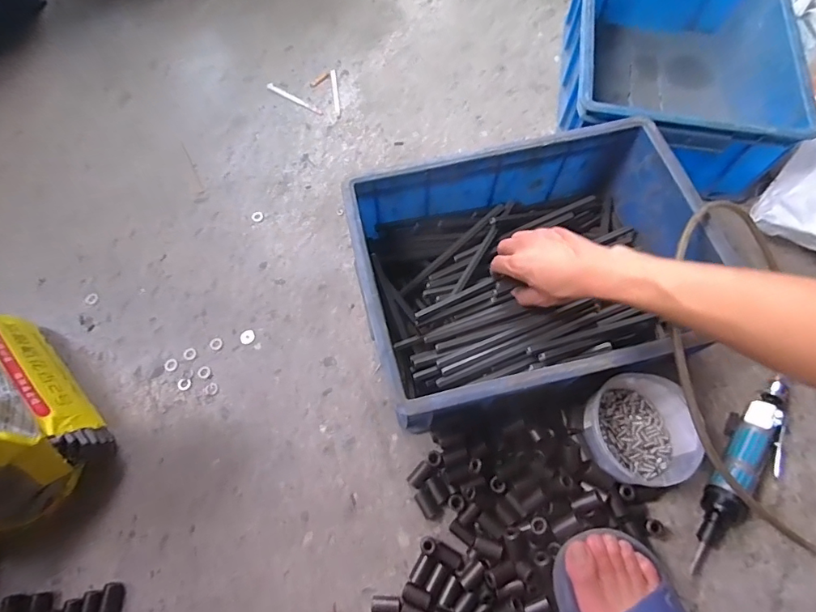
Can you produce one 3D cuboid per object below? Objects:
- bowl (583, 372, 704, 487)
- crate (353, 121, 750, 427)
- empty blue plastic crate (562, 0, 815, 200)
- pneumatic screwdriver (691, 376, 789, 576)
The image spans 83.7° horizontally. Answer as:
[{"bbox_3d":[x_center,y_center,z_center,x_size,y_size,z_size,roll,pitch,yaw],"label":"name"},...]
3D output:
[{"bbox_3d":[0.257,0.146,0.526,0.110,0.082,0.118,0,66,1],"label":"bowl"},{"bbox_3d":[0.148,-0.037,0.569,0.390,0.153,0.288,-14,67,-6],"label":"crate"},{"bbox_3d":[0.405,-0.377,0.719,0.295,0.154,0.409,8,66,4],"label":"empty blue plastic crate"},{"bbox_3d":[0.390,0.185,0.529,0.055,0.044,0.233,36,71,15],"label":"pneumatic screwdriver"}]

